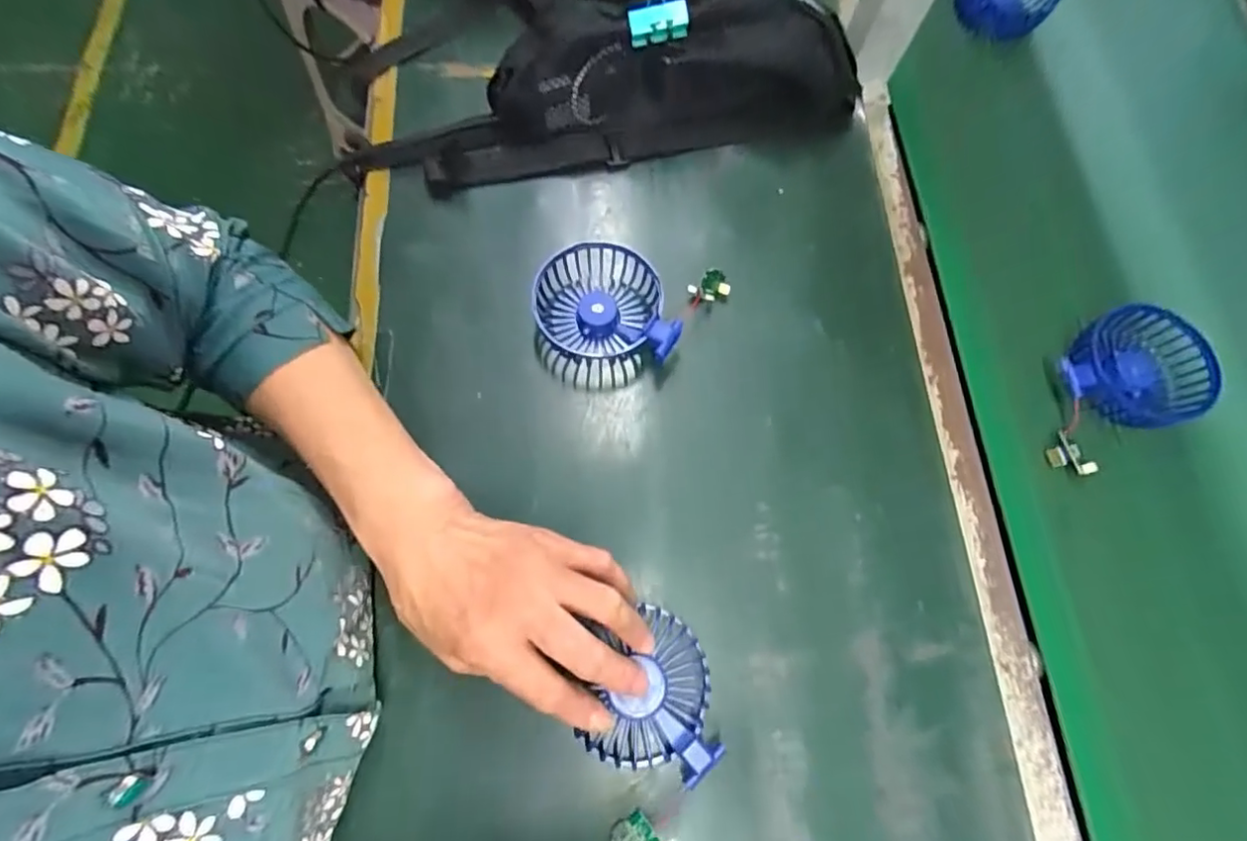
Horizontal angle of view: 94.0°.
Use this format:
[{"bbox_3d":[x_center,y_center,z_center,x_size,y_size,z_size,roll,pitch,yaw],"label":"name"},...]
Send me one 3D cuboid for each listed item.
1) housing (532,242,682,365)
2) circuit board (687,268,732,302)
[{"bbox_3d":[-0.010,-0.083,0.417,0.103,0.033,0.082,17,72,4],"label":"housing"},{"bbox_3d":[0.065,-0.100,0.424,0.031,0.024,0.011,2,40,-37],"label":"circuit board"}]

